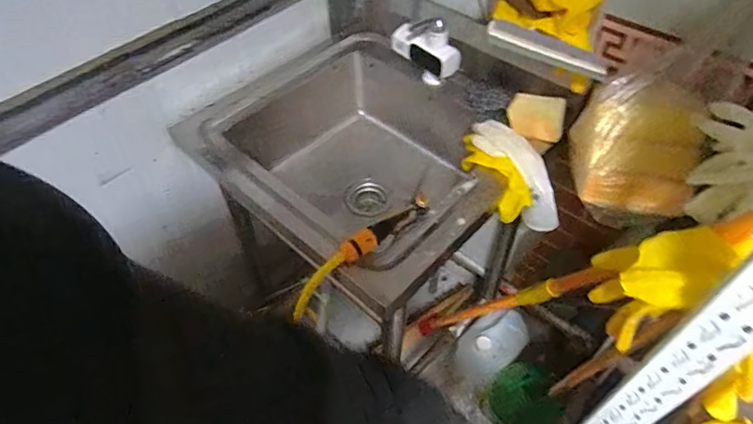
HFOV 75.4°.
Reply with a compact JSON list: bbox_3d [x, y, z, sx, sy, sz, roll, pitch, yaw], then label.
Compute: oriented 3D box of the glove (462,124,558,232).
[{"bbox_3d":[0.245,-0.072,0.928,0.115,0.096,0.256,-21,66,-15],"label":"glove"}]

